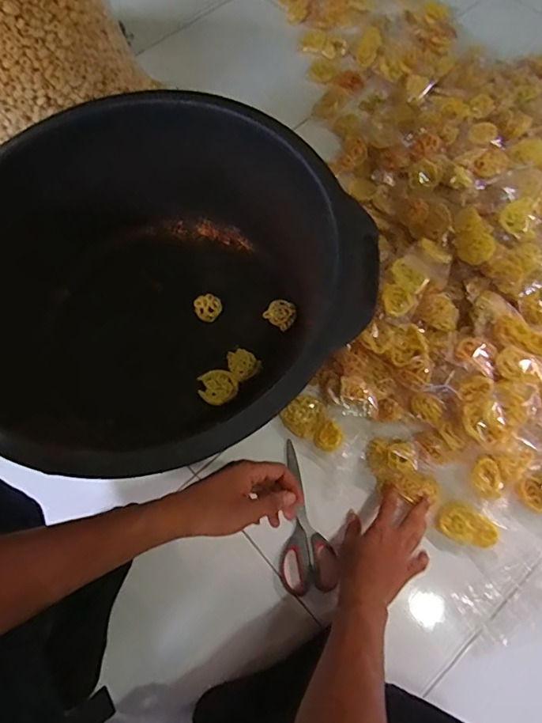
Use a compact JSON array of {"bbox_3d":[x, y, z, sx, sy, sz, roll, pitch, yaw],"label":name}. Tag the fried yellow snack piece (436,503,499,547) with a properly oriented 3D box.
[{"bbox_3d":[0.267,0.225,0.660,0.078,0.021,0.045,23,69,11],"label":"fried yellow snack piece"}]

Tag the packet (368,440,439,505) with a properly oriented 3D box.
[{"bbox_3d":[0.180,0.150,0.673,0.059,0.029,0.103,-32,70,-12],"label":"packet"}]

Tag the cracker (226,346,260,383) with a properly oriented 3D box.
[{"bbox_3d":[-0.046,0.004,0.739,0.050,0.006,0.044,40,73,17],"label":"cracker"}]

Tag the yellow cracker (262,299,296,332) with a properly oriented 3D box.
[{"bbox_3d":[0.016,-0.076,0.769,0.045,0.008,0.043,36,86,11],"label":"yellow cracker"}]

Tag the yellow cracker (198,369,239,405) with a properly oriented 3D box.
[{"bbox_3d":[-0.080,0.037,0.718,0.059,0.007,0.056,7,50,-9],"label":"yellow cracker"}]

